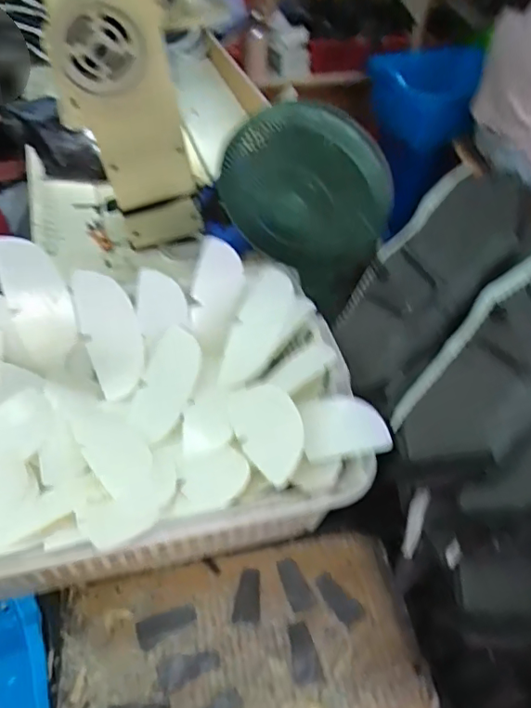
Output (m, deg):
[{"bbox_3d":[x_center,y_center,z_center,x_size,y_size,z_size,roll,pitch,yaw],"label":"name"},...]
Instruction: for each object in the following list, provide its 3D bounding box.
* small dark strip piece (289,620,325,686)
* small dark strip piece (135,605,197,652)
[{"bbox_3d":[0.035,0.284,0.504,0.028,0.004,0.053,-1,41,-21],"label":"small dark strip piece"},{"bbox_3d":[-0.094,0.261,0.511,0.056,0.005,0.027,-13,49,-14],"label":"small dark strip piece"}]

